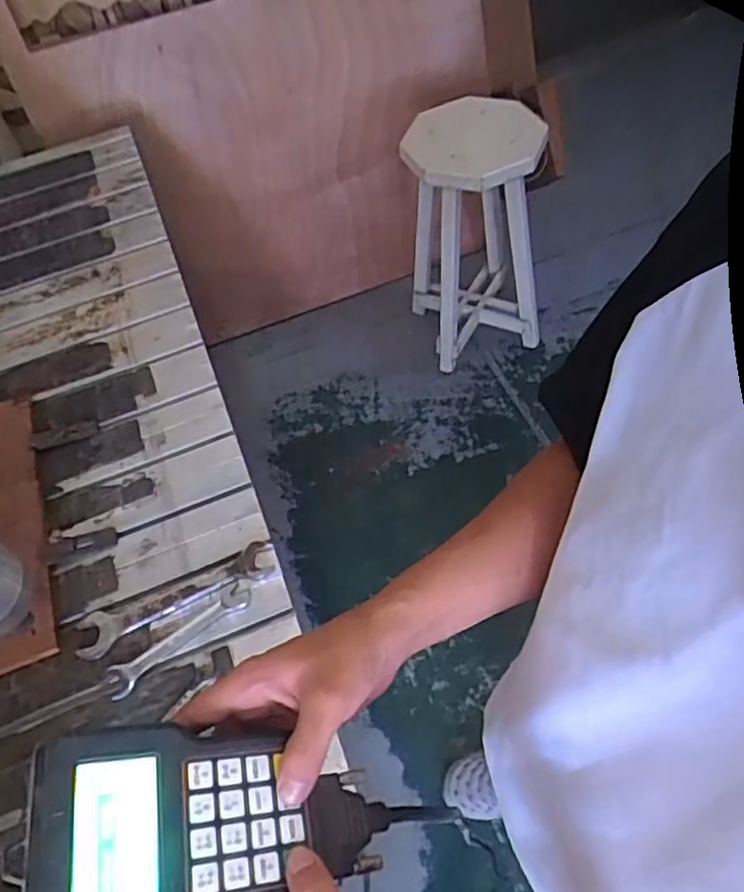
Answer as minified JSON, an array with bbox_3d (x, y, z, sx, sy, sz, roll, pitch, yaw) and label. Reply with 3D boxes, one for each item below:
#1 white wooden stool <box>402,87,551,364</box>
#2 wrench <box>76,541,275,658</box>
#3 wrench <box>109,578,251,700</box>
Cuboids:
[{"bbox_3d":[0.261,-0.563,1.795,0.357,0.652,0.327,-16,55,-7],"label":"white wooden stool"},{"bbox_3d":[-0.243,0.187,0.863,0.245,0.013,0.057,-23,55,-9],"label":"wrench"},{"bbox_3d":[-0.233,0.228,0.834,0.187,0.005,0.037,-36,58,-18],"label":"wrench"}]

